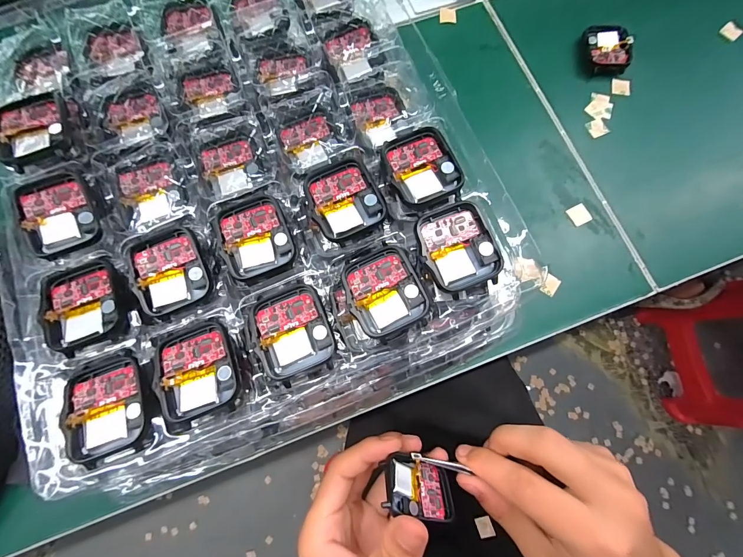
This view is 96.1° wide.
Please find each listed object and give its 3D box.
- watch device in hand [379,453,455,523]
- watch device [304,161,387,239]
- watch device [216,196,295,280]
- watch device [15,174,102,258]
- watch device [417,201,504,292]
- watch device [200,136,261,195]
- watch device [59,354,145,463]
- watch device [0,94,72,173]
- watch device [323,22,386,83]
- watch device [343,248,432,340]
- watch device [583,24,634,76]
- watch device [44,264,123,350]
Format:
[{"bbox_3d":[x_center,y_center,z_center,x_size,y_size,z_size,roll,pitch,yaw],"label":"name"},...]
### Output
[{"bbox_3d":[0.028,0.127,0.203,0.044,0.006,0.032,23,33,-16],"label":"watch device in hand"},{"bbox_3d":[-0.016,-0.045,0.187,0.037,0.005,0.044,-25,77,-5],"label":"watch device"},{"bbox_3d":[-0.064,-0.025,0.184,0.037,0.004,0.044,-20,77,-4],"label":"watch device"},{"bbox_3d":[-0.174,-0.036,0.186,0.035,0.010,0.042,-23,77,-5],"label":"watch device"},{"bbox_3d":[0.044,-0.016,0.174,0.038,0.010,0.043,-17,77,-4],"label":"watch device"},{"bbox_3d":[-0.086,-0.070,0.204,0.032,0.009,0.043,-19,77,-4],"label":"watch device"},{"bbox_3d":[-0.130,0.062,0.164,0.036,0.006,0.046,-20,77,-4],"label":"watch device"},{"bbox_3d":[-0.194,-0.086,0.194,0.039,0.011,0.048,-20,77,-4],"label":"watch device"},{"bbox_3d":[-0.012,-0.153,0.226,0.035,0.005,0.042,-18,77,-4],"label":"watch device"},{"bbox_3d":[0.006,0.006,0.175,0.038,0.007,0.043,-22,77,-5],"label":"watch device"},{"bbox_3d":[0.205,-0.201,0.293,0.037,0.015,0.045,1,76,1],"label":"watch device"},{"bbox_3d":[-0.152,0.013,0.177,0.037,0.004,0.043,-19,77,-4],"label":"watch device"}]

